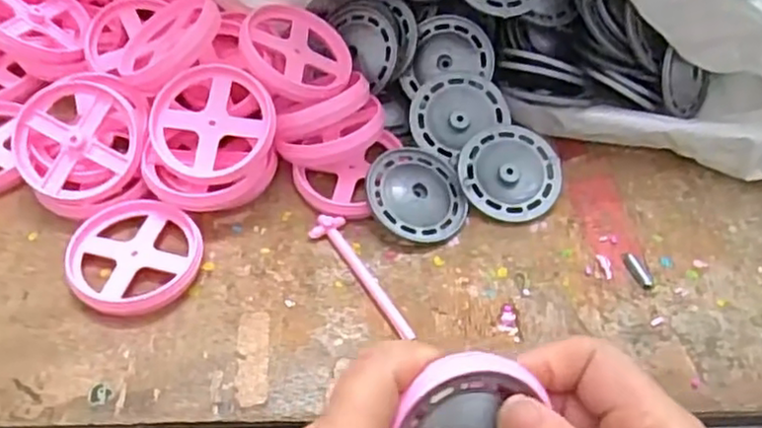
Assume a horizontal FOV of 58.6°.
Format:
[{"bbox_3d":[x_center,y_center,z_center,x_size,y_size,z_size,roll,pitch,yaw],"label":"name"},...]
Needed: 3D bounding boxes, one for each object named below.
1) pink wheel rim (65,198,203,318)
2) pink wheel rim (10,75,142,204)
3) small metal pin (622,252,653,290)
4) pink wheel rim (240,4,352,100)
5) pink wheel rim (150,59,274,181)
[{"bbox_3d":[-0.123,0.021,0.342,0.063,0.013,0.065,2,53,-2],"label":"pink wheel rim"},{"bbox_3d":[-0.160,-0.040,0.358,0.062,0.010,0.064,0,84,-5],"label":"pink wheel rim"},{"bbox_3d":[0.137,0.029,0.361,0.007,0.004,0.024,-14,55,-14],"label":"small metal pin"},{"bbox_3d":[-0.047,-0.093,0.383,0.064,0.008,0.058,22,57,-19],"label":"pink wheel rim"},{"bbox_3d":[-0.088,-0.049,0.358,0.062,0.009,0.062,0,81,-1],"label":"pink wheel rim"}]

